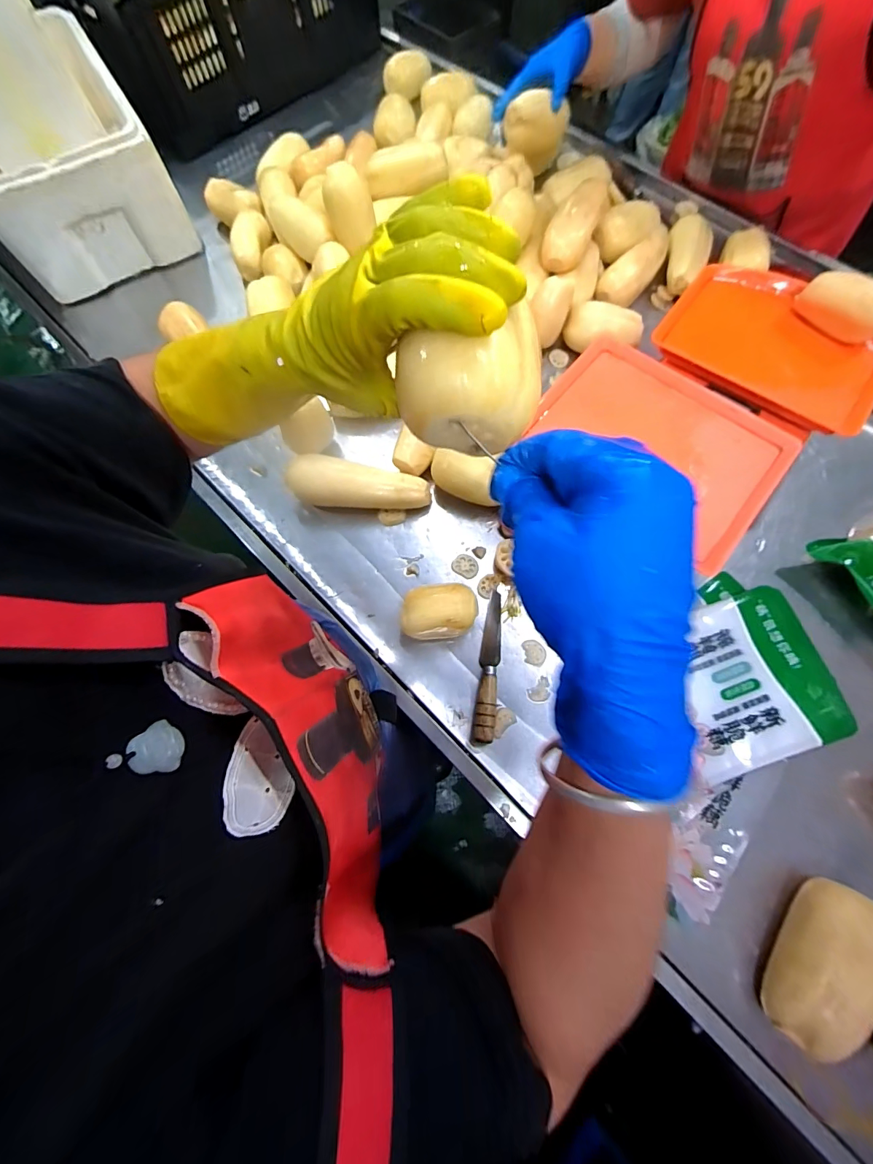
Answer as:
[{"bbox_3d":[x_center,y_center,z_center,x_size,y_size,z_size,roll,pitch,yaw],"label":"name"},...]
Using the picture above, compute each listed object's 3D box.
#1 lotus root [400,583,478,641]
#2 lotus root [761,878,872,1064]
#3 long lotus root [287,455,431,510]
[{"bbox_3d":[0.004,0.042,0.573,0.099,0.062,0.067,-2,73,1],"label":"lotus root"},{"bbox_3d":[0.393,0.383,0.418,0.060,0.069,0.157,40,78,12],"label":"lotus root"},{"bbox_3d":[-0.117,-0.148,0.637,0.209,0.069,0.057,2,73,2],"label":"long lotus root"}]

